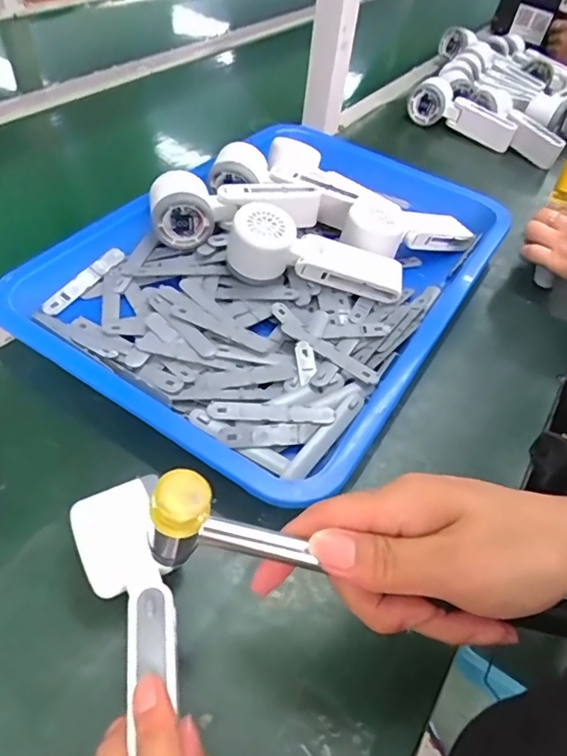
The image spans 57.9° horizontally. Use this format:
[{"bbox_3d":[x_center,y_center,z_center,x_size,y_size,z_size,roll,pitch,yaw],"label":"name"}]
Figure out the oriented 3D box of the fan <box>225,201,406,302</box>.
[{"bbox_3d":[0.031,-0.115,0.472,0.165,0.063,0.041,6,49,-3],"label":"fan"}]

